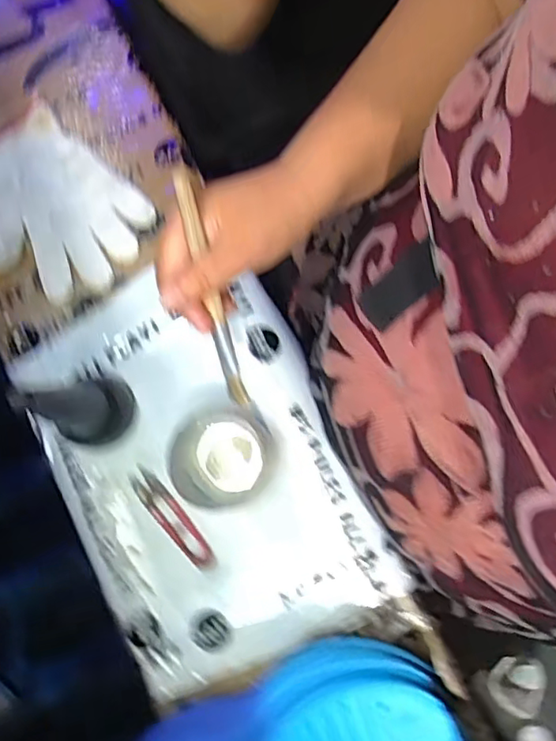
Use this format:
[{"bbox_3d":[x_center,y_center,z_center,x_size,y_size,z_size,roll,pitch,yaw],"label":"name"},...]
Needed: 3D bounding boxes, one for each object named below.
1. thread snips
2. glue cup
[{"bbox_3d":[-0.094,0.131,0.523,0.022,0.006,0.107,-40,78,0],"label":"thread snips"},{"bbox_3d":[-0.047,0.074,0.503,0.083,0.047,0.077,-1,80,7],"label":"glue cup"}]

